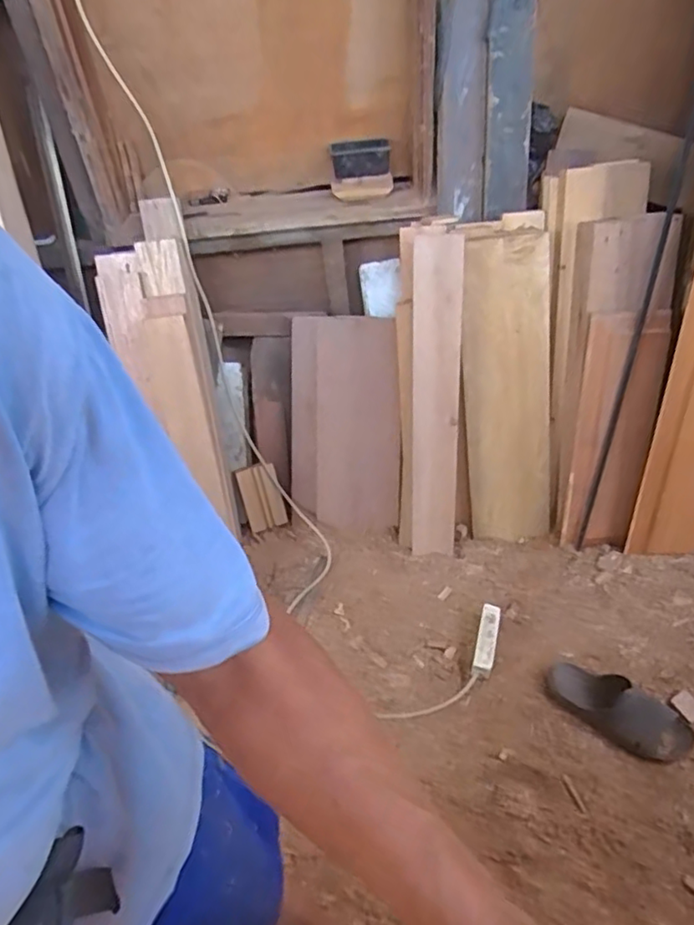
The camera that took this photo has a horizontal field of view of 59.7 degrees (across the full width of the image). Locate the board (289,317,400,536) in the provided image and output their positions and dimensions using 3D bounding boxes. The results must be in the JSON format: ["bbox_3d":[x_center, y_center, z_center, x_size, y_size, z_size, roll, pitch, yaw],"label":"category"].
[{"bbox_3d":[-0.012,-0.089,1.549,0.301,0.544,0.043,7,19,22],"label":"board"}]

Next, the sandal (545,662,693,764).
[{"bbox_3d":[0.539,0.492,1.202,0.281,0.074,0.111,17,46,24],"label":"sandal"}]

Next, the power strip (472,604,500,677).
[{"bbox_3d":[0.303,0.385,1.312,0.040,0.023,0.153,9,58,16],"label":"power strip"}]

